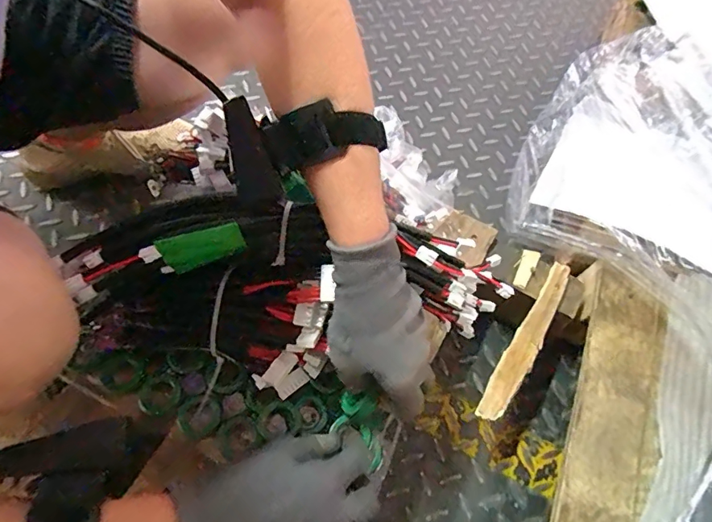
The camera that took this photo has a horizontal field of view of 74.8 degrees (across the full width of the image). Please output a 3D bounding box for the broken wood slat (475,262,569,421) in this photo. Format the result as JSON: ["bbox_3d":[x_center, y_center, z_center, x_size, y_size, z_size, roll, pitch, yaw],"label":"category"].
[{"bbox_3d":[0.182,0.080,0.492,0.026,0.014,0.200,32,64,12],"label":"broken wood slat"}]

